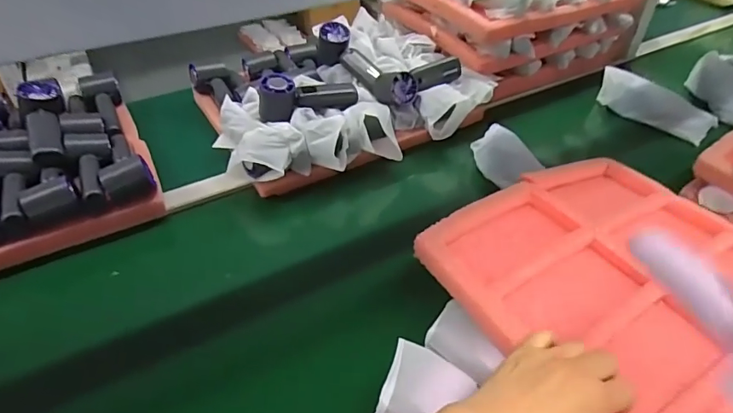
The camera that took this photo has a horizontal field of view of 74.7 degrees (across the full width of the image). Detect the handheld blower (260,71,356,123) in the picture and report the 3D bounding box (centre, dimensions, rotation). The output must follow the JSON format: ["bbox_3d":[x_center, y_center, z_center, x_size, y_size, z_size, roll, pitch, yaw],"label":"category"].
[{"bbox_3d":[-0.089,-0.178,0.747,0.154,0.043,0.064,-11,44,-13],"label":"handheld blower"}]

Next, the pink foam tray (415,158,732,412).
[{"bbox_3d":[0.298,0.102,0.441,0.333,0.044,0.433,-24,48,-25],"label":"pink foam tray"}]

